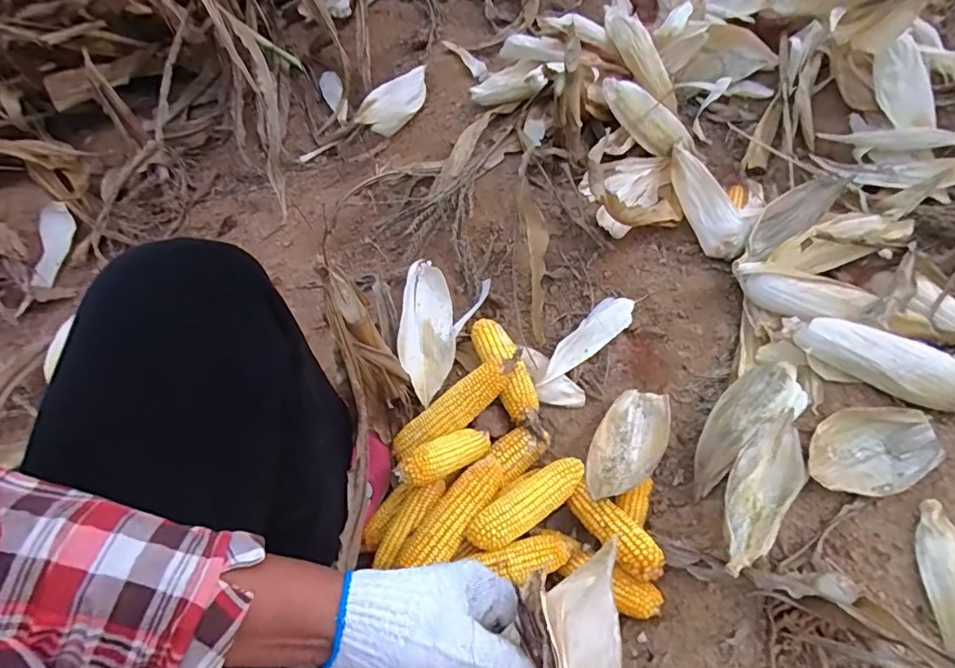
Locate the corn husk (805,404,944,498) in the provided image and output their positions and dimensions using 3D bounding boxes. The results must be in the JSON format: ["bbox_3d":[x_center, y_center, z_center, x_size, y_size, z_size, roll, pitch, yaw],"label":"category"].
[{"bbox_3d":[0.458,0.137,0.608,0.161,0.032,0.098,-18,58,-3],"label":"corn husk"}]

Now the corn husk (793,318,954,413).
[{"bbox_3d":[0.542,0.040,0.663,0.236,0.044,0.063,24,65,21],"label":"corn husk"}]

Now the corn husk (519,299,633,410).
[{"bbox_3d":[0.165,0.017,0.773,0.210,0.034,0.106,-39,61,-15],"label":"corn husk"}]

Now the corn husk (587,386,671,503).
[{"bbox_3d":[0.199,0.146,0.680,0.085,0.043,0.177,24,65,21],"label":"corn husk"}]

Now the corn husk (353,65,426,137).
[{"bbox_3d":[-0.167,-0.480,1.057,0.052,0.078,0.225,19,63,19],"label":"corn husk"}]

